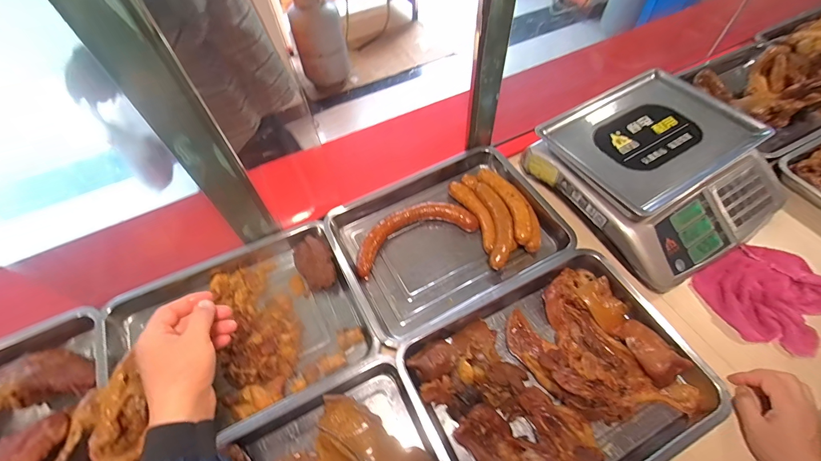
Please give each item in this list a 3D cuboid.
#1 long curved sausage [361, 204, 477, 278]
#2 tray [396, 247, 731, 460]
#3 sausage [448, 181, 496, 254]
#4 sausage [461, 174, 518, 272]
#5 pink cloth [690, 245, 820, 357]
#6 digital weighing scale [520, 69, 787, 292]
[{"bbox_3d":[0.004,0.002,0.655,0.230,0.033,0.083,-22,57,-12],"label":"long curved sausage"},{"bbox_3d":[0.202,0.201,0.501,0.381,0.066,0.285,-24,58,-13],"label":"tray"},{"bbox_3d":[0.122,-0.032,0.667,0.036,0.027,0.161,-21,57,-12],"label":"sausage"},{"bbox_3d":[0.148,-0.033,0.647,0.052,0.031,0.207,-9,55,-4],"label":"sausage"},{"bbox_3d":[0.589,0.100,0.573,0.191,0.030,0.163,-25,58,-14],"label":"pink cloth"},{"bbox_3d":[0.452,-0.120,0.660,0.336,0.103,0.359,-29,59,-16],"label":"digital weighing scale"}]

